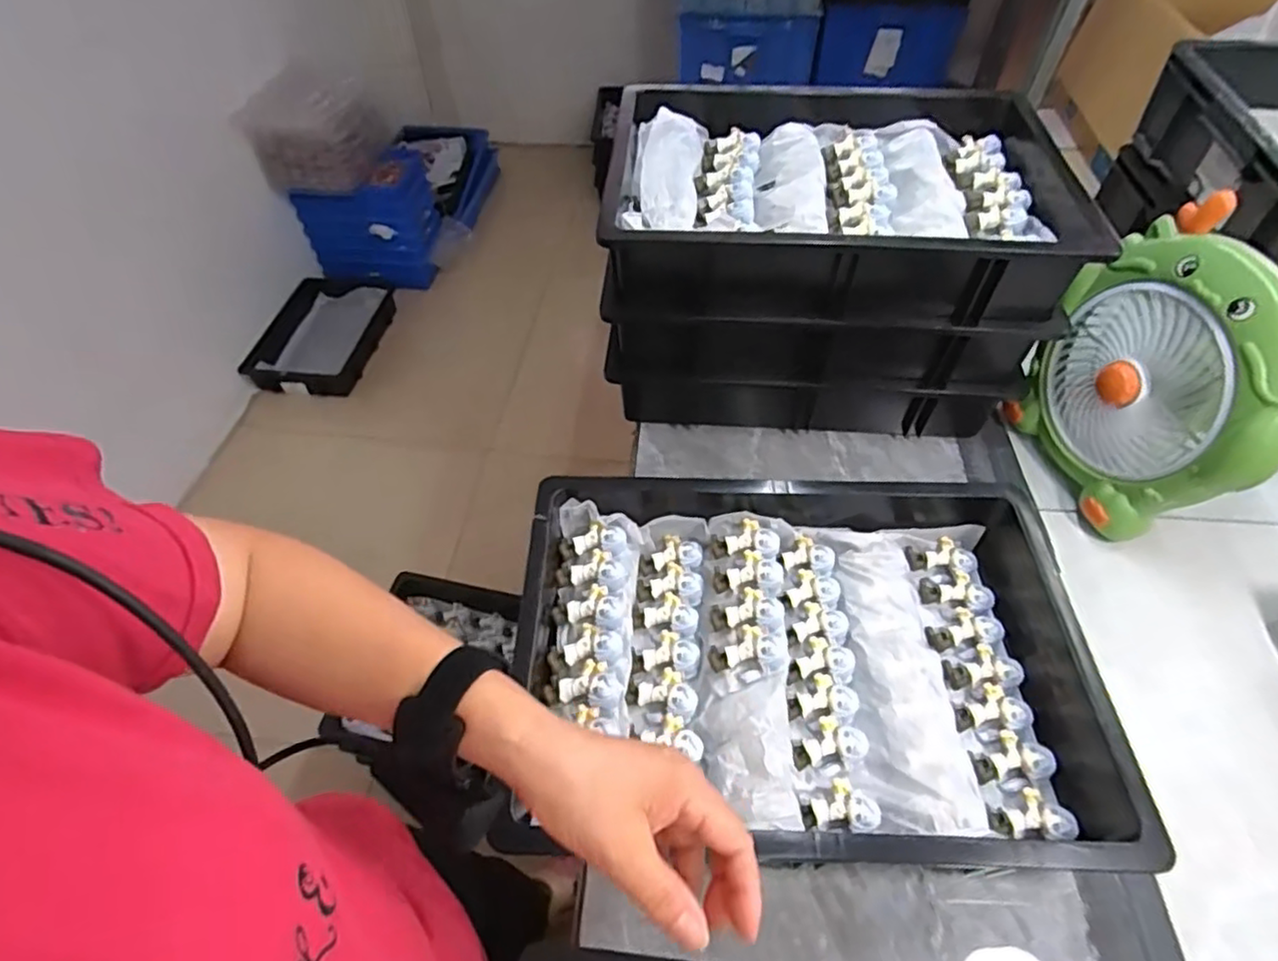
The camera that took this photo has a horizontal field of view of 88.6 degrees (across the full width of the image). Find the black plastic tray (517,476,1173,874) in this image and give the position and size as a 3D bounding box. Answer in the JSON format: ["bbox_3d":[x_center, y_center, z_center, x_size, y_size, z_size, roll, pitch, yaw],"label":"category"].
[{"bbox_3d":[0.141,0.140,0.554,0.461,0.076,0.325,0,52,2],"label":"black plastic tray"}]

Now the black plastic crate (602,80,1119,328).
[{"bbox_3d":[0.232,-0.339,0.749,0.506,0.107,0.423,2,52,3],"label":"black plastic crate"}]

